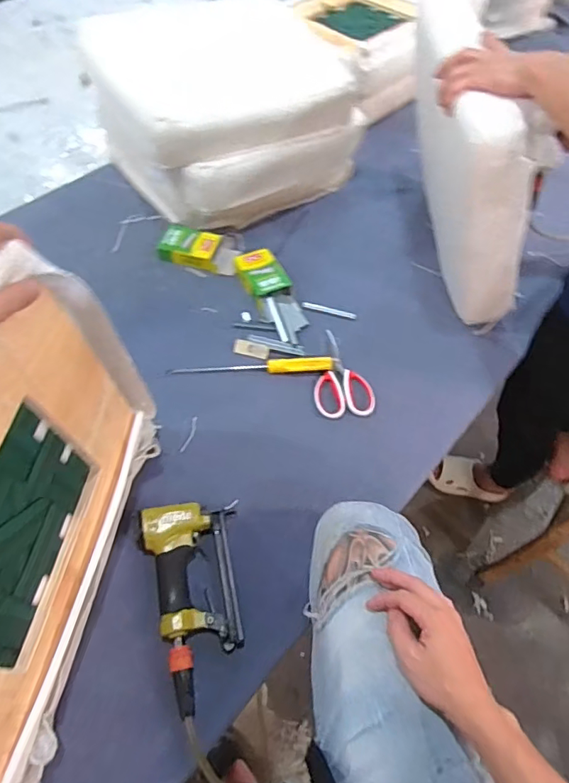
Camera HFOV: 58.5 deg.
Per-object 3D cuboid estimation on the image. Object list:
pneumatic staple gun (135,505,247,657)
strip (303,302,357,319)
[{"bbox_3d":[-0.129,0.248,0.689,0.130,0.046,0.183,-3,57,-7],"label":"pneumatic staple gun"},{"bbox_3d":[0.088,-0.160,0.999,0.106,0.004,0.015,13,57,3],"label":"strip"}]

